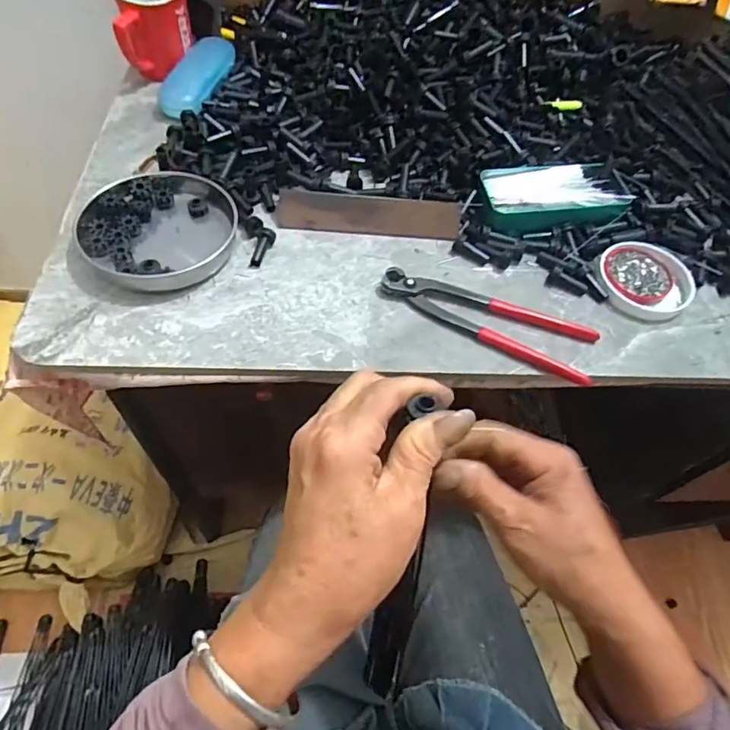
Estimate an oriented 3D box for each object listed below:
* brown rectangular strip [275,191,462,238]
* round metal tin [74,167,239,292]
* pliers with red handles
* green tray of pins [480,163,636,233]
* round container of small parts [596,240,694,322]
[{"bbox_3d":[0.006,-0.151,0.511,0.180,0.017,0.043,3,57,-4],"label":"brown rectangular strip"},{"bbox_3d":[-0.191,-0.131,0.479,0.136,0.028,0.130,2,57,-4],"label":"round metal tin"},{"bbox_3d":[0.111,-0.047,0.462,0.190,0.014,0.061,27,58,12],"label":"pliers with red handles"},{"bbox_3d":[0.194,-0.177,0.528,0.146,0.019,0.076,-6,57,-9],"label":"green tray of pins"},{"bbox_3d":[0.272,-0.083,0.498,0.091,0.015,0.083,2,57,-4],"label":"round container of small parts"}]

